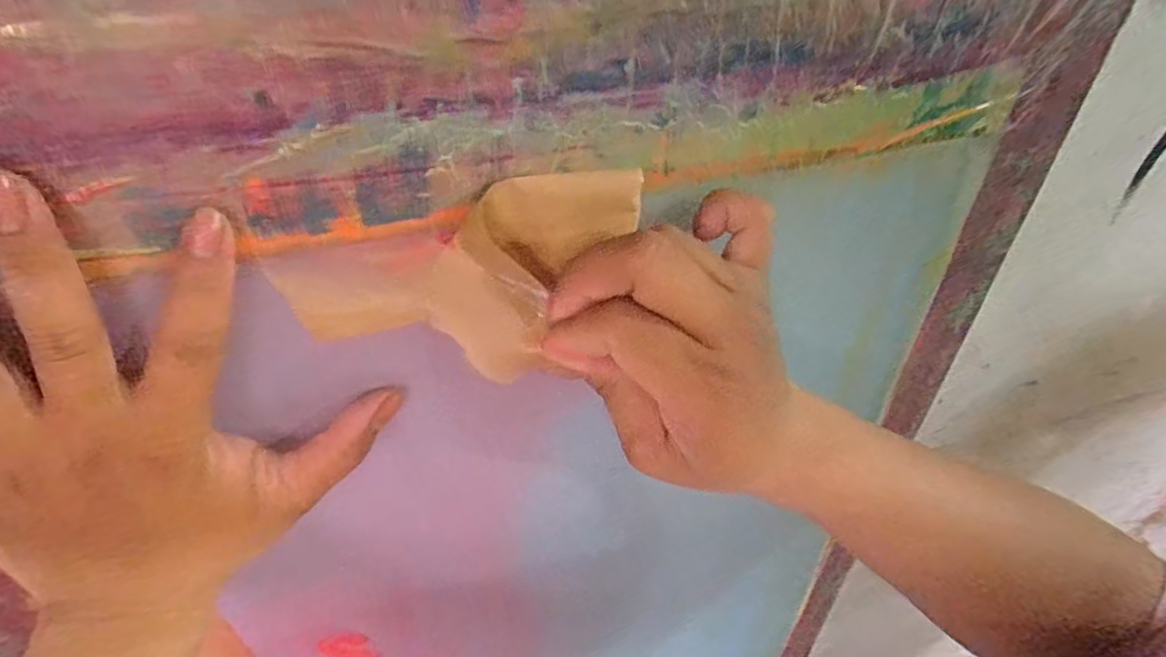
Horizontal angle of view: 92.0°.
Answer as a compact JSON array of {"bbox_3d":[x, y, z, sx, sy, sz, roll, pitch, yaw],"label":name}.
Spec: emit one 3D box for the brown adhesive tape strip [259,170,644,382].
[{"bbox_3d":[-0.033,-0.013,0.190,0.116,0.060,0.011,-19,23,-2],"label":"brown adhesive tape strip"}]

